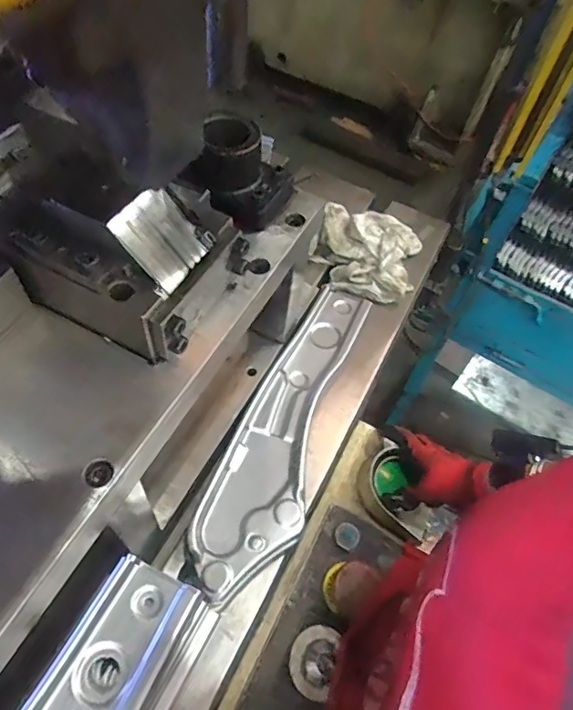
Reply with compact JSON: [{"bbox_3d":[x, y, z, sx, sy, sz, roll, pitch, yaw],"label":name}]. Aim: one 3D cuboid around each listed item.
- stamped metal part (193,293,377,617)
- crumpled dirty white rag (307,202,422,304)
[{"bbox_3d":[0.006,0.078,0.645,0.112,0.025,0.441,20,57,9],"label":"stamped metal part"},{"bbox_3d":[0.128,-0.171,0.804,0.173,0.047,0.152,14,56,5],"label":"crumpled dirty white rag"}]

